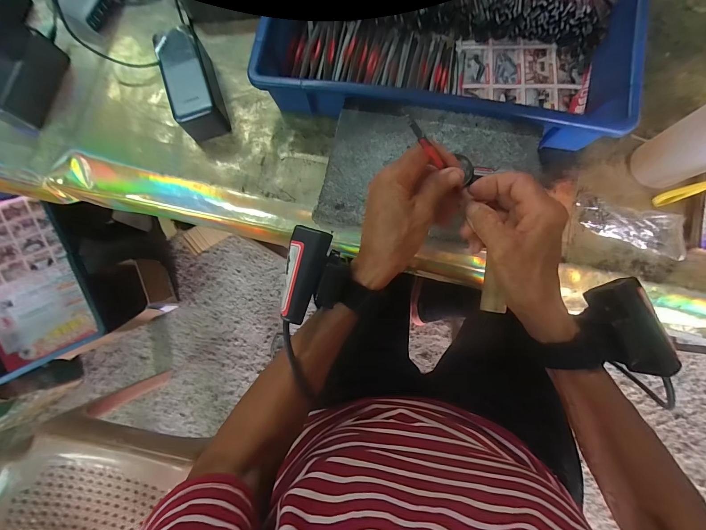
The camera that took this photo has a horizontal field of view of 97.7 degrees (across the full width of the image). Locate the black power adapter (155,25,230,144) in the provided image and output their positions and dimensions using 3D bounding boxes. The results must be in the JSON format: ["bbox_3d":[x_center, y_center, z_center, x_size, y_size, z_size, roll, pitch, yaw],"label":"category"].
[{"bbox_3d":[-0.210,-0.237,0.407,0.055,0.053,0.129,-18,84,1],"label":"black power adapter"}]

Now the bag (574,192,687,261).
[{"bbox_3d":[0.334,-0.051,0.367,0.120,0.018,0.056,21,86,5],"label":"bag"}]

